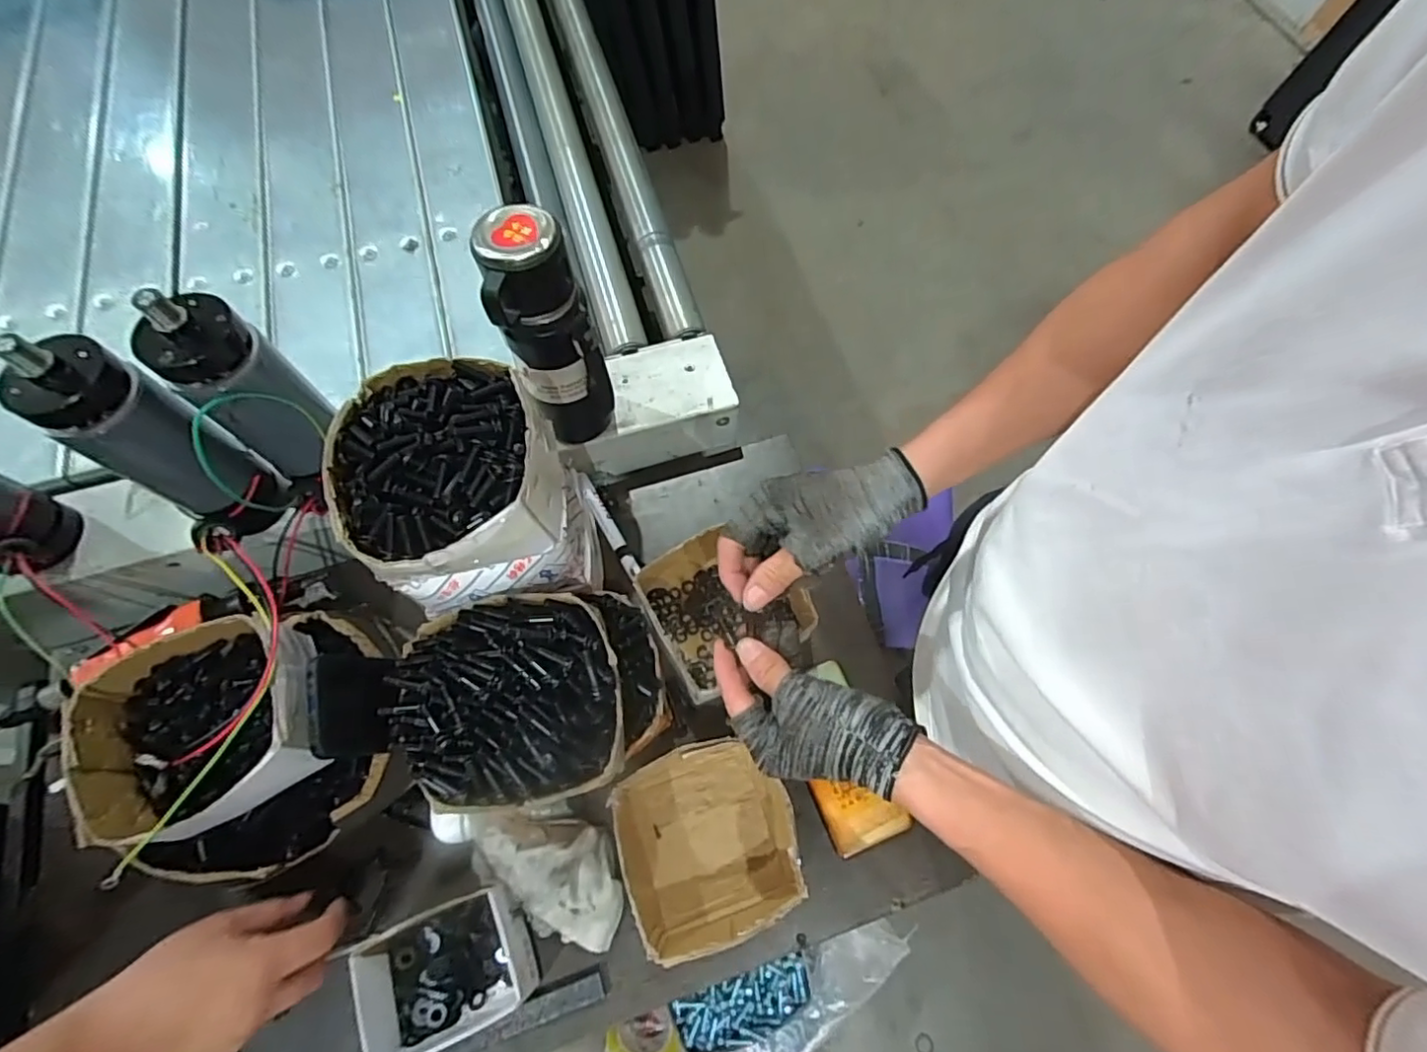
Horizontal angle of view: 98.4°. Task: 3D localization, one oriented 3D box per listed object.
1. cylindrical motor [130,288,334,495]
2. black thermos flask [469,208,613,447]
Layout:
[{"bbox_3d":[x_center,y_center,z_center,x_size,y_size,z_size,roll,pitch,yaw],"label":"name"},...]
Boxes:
[{"bbox_3d":[-0.373,-0.105,0.501,0.060,0.179,0.076,35,71,13],"label":"cylindrical motor"},{"bbox_3d":[-0.137,-0.157,0.542,0.071,0.233,0.067,-16,68,-7],"label":"black thermos flask"}]

